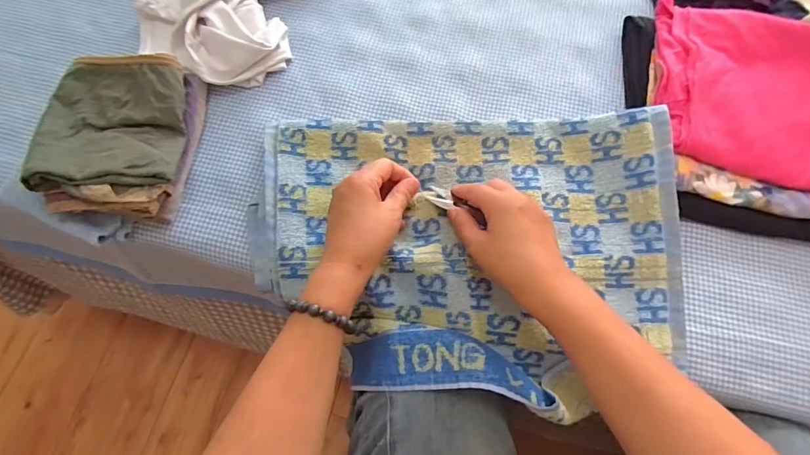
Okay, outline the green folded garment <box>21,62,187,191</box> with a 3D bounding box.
[{"bbox_3d":[-0.281,-0.098,0.407,0.119,0.035,0.135,-2,69,3],"label":"green folded garment"}]

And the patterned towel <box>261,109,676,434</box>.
[{"bbox_3d":[0.058,0.023,0.415,0.400,0.071,0.290,-1,73,0],"label":"patterned towel"}]

